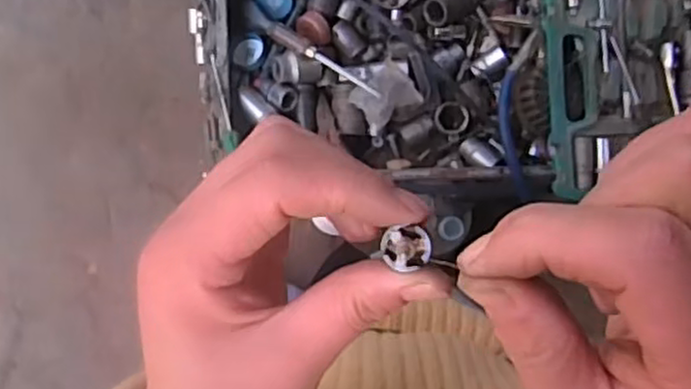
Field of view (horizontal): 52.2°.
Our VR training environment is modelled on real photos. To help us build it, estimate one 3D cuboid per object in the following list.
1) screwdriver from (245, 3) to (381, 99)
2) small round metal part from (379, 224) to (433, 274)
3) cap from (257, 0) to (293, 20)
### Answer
[{"bbox_3d":[-0.037,-0.147,0.728,0.178,0.024,0.015,35,89,11],"label":"screwdriver"},{"bbox_3d":[0.018,0.016,0.212,0.015,0.004,0.012,7,90,-2],"label":"small round metal part"},{"bbox_3d":[-0.075,-0.208,0.756,0.038,0.009,0.034,44,89,-1],"label":"cap"}]

